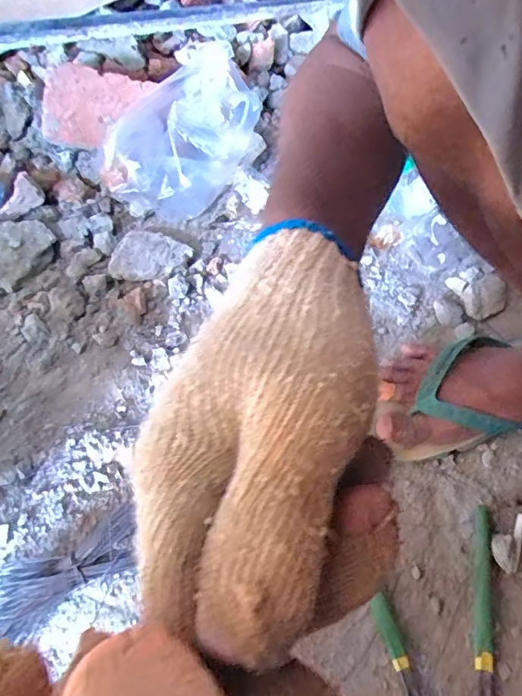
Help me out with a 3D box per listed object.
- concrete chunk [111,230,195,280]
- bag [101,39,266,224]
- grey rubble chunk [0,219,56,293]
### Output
[{"bbox_3d":[-0.140,-0.121,0.671,0.097,0.026,0.076,-4,53,0],"label":"concrete chunk"},{"bbox_3d":[-0.108,-0.288,0.720,0.129,0.151,0.227,33,61,24],"label":"bag"},{"bbox_3d":[-0.313,-0.125,0.655,0.094,0.037,0.097,-1,53,2],"label":"grey rubble chunk"}]

